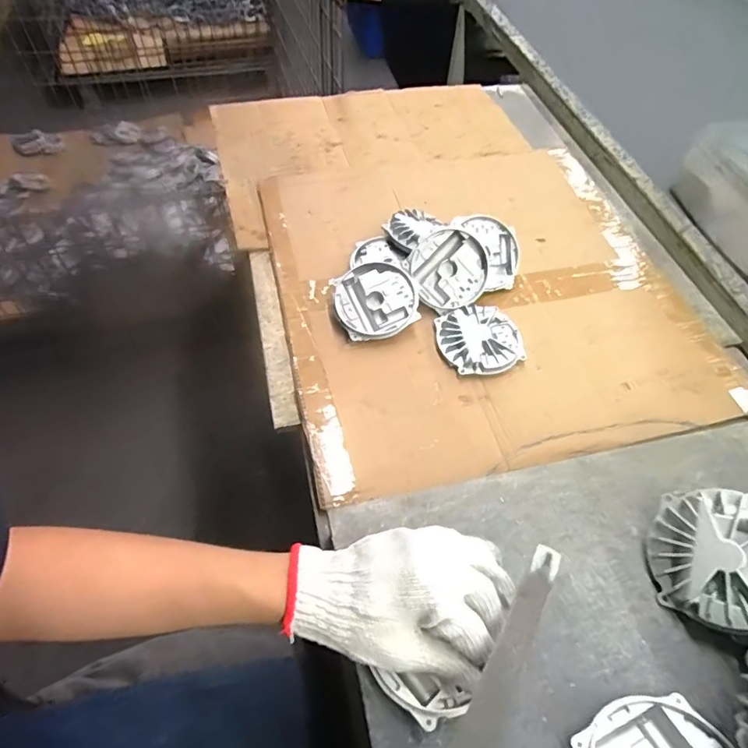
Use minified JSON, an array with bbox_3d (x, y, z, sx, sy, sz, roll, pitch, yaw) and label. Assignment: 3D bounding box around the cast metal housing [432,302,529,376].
[{"bbox_3d":[0.140,-0.046,0.649,0.109,0.021,0.104,1,55,-2],"label":"cast metal housing"}]

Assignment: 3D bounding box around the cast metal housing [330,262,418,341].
[{"bbox_3d":[0.003,-0.098,0.661,0.107,0.020,0.107,-1,75,3],"label":"cast metal housing"}]

